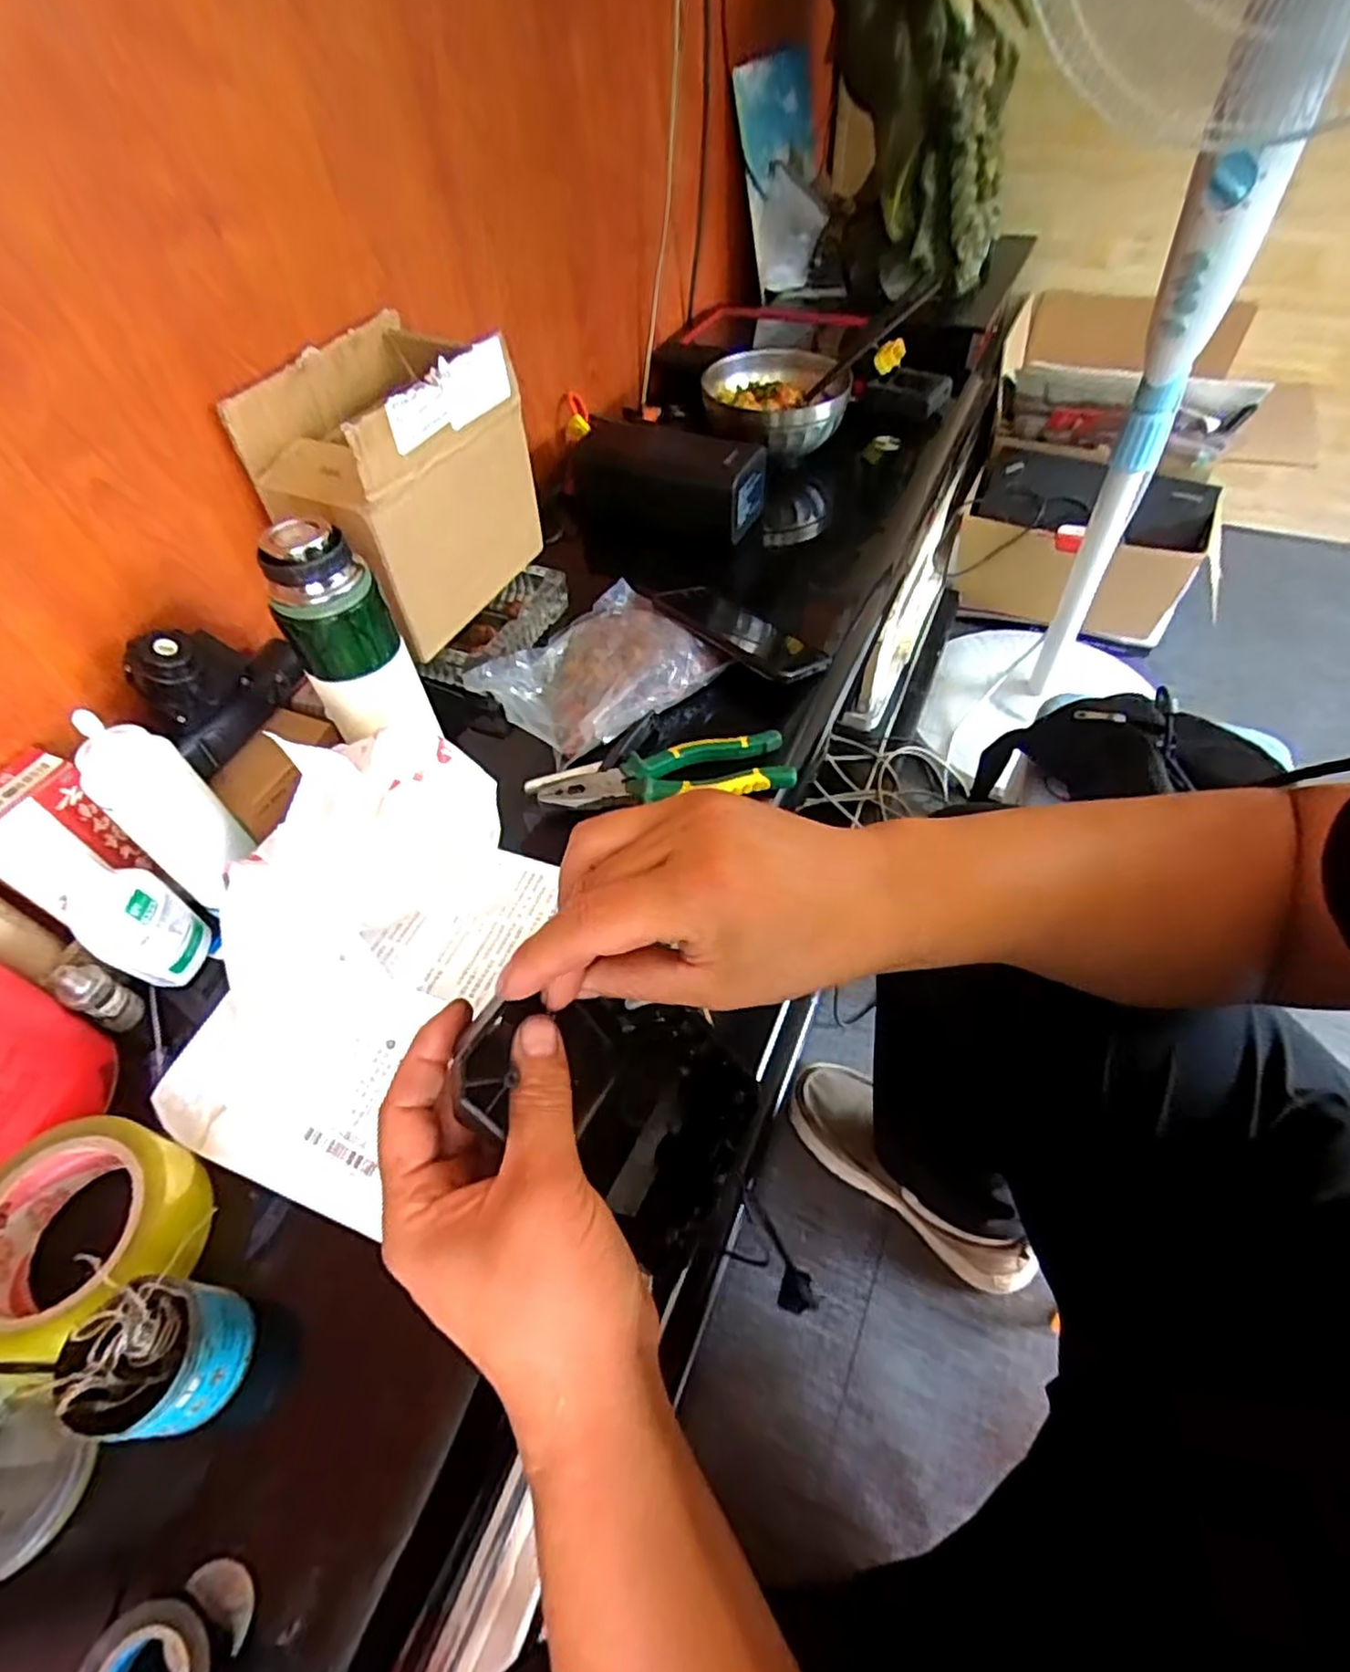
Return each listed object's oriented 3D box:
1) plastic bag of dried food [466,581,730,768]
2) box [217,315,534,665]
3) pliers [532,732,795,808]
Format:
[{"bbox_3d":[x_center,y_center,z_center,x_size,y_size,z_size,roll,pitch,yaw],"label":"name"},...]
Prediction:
[{"bbox_3d":[-0.064,-0.150,0.609,0.150,0.046,0.211,33,61,27],"label":"plastic bag of dried food"},{"bbox_3d":[-0.215,-0.286,0.584,0.117,0.176,0.190,16,55,17],"label":"box"},{"bbox_3d":[-0.004,-0.049,0.559,0.188,0.021,0.048,-9,52,-1],"label":"pliers"}]

